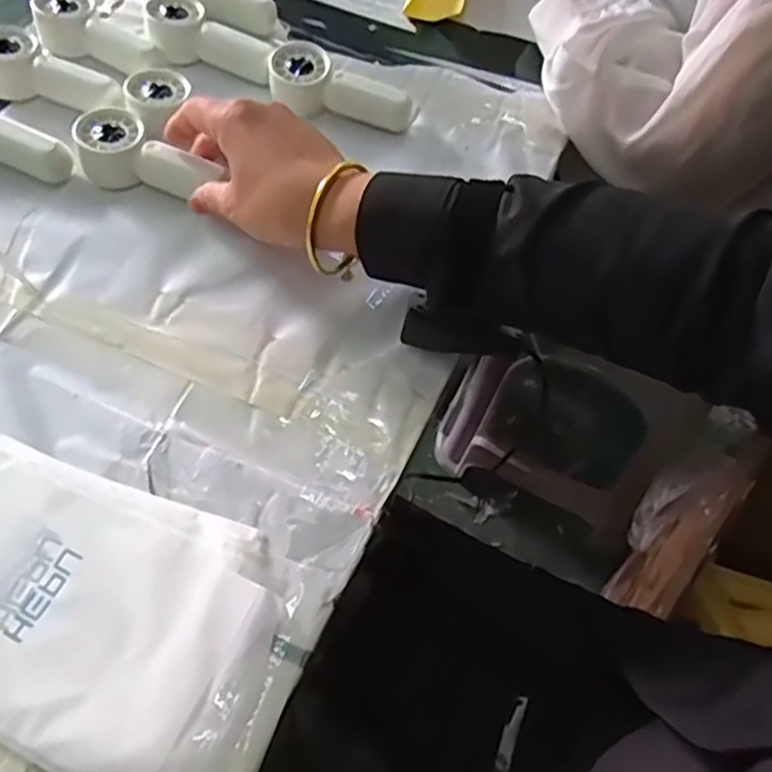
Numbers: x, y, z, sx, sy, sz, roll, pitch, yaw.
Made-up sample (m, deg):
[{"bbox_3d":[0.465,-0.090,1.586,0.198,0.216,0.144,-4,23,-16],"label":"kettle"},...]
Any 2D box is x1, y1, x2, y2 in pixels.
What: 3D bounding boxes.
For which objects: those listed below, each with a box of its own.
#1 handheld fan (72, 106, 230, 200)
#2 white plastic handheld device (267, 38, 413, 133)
[{"bbox_3d":[-0.167,-0.157,0.487,0.105,0.030,0.044,23,60,6],"label":"handheld fan"},{"bbox_3d":[-0.034,-0.225,0.538,0.112,0.036,0.044,17,59,6],"label":"white plastic handheld device"}]

